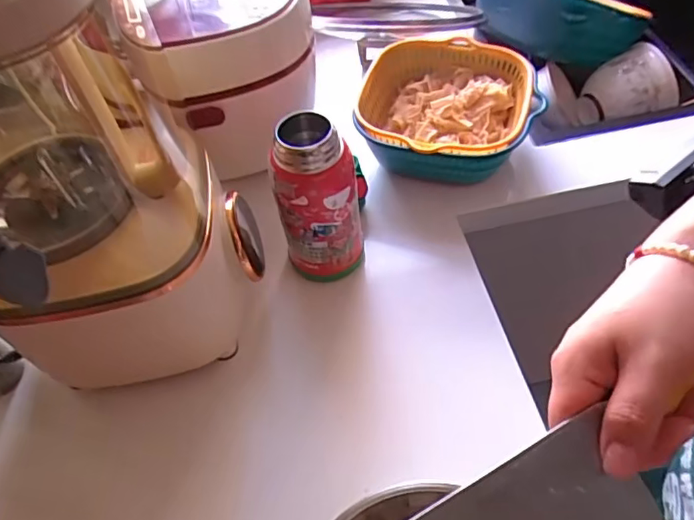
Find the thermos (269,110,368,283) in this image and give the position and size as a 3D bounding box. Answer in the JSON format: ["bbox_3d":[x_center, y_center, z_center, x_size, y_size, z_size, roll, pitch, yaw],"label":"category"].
[{"bbox_3d":[-0.027,-0.059,0.537,0.083,0.182,0.075,-12,55,-3],"label":"thermos"}]

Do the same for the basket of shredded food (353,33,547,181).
[{"bbox_3d":[0.126,-0.178,0.675,0.199,0.092,0.207,9,57,12],"label":"basket of shredded food"}]

